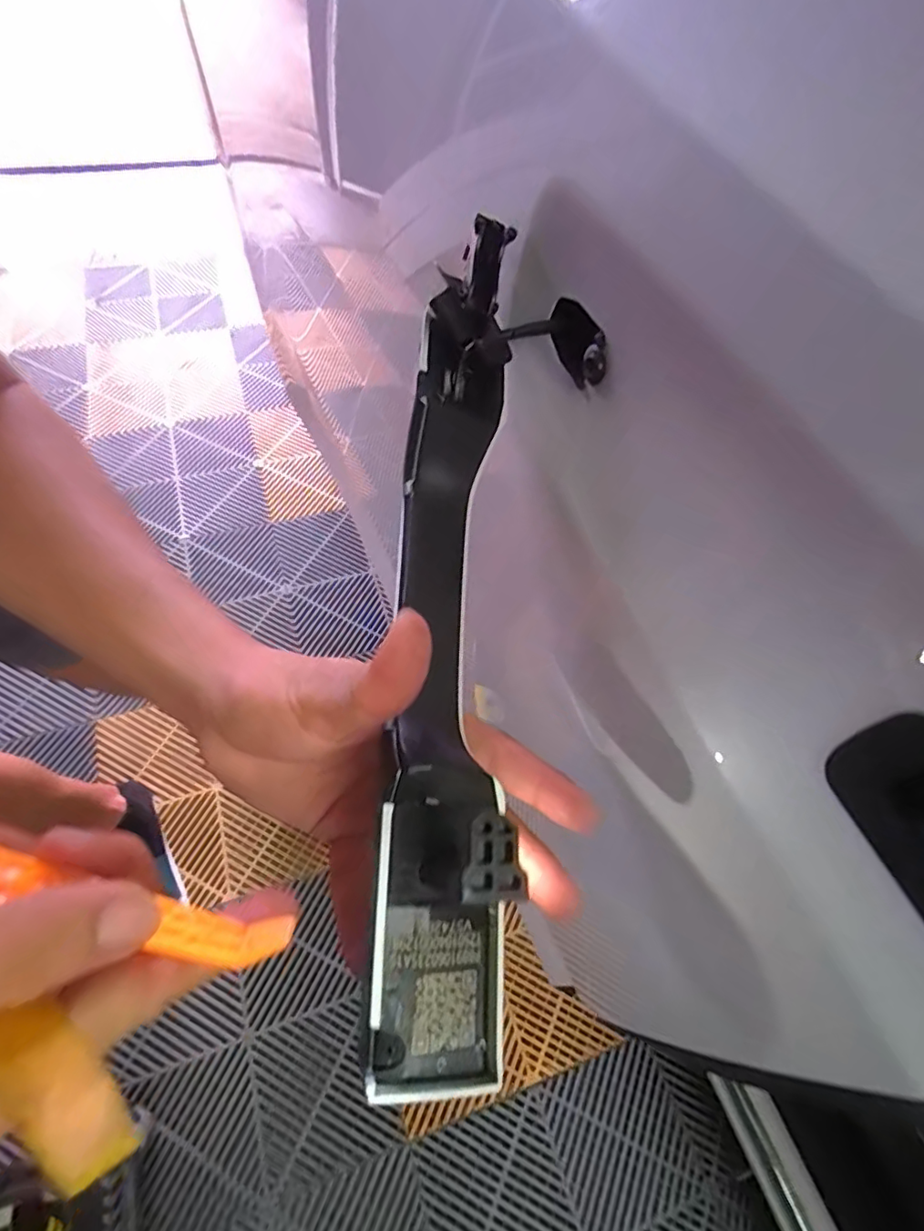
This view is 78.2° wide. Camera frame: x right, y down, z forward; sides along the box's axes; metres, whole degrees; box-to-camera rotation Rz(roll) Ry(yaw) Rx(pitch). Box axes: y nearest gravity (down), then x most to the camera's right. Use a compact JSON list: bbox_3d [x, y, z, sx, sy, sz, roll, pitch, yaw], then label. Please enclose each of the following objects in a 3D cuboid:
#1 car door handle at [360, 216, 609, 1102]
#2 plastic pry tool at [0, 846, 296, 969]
[{"bbox_3d":[0.007,-0.005,0.206,0.067,0.066,0.290,6,70,2],"label":"car door handle"},{"bbox_3d":[-0.106,0.081,0.160,0.113,0.010,0.015,19,59,-5],"label":"plastic pry tool"}]

